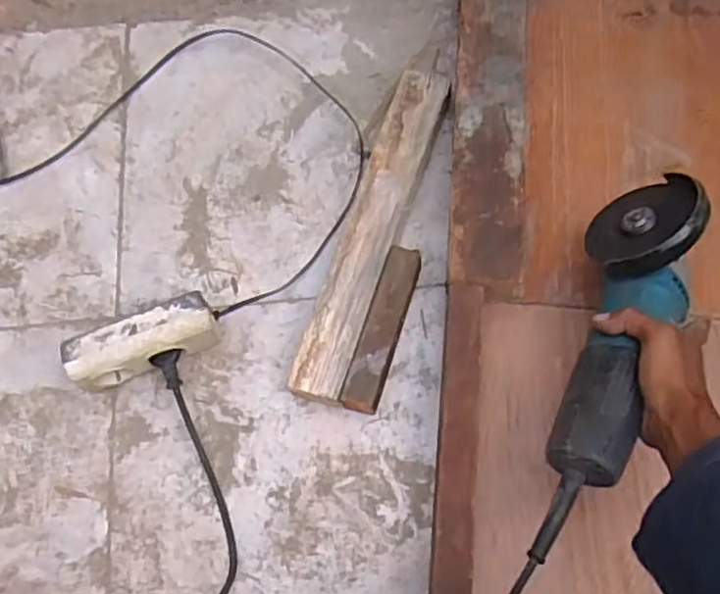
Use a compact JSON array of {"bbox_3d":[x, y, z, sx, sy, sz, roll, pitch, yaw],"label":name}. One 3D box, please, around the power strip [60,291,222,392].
[{"bbox_3d":[-0.199,0.047,0.668,0.134,0.063,0.049,-19,69,-5],"label":"power strip"}]

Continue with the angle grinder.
[{"bbox_3d":[0.205,0.040,0.576,0.086,0.070,0.331,20,68,10],"label":"angle grinder"}]

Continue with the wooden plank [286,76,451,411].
[{"bbox_3d":[0.016,-0.069,0.718,0.051,0.036,0.364,17,70,9],"label":"wooden plank"}]

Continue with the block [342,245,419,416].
[{"bbox_3d":[0.023,0.032,0.673,0.033,0.045,0.158,16,70,9],"label":"block"}]

